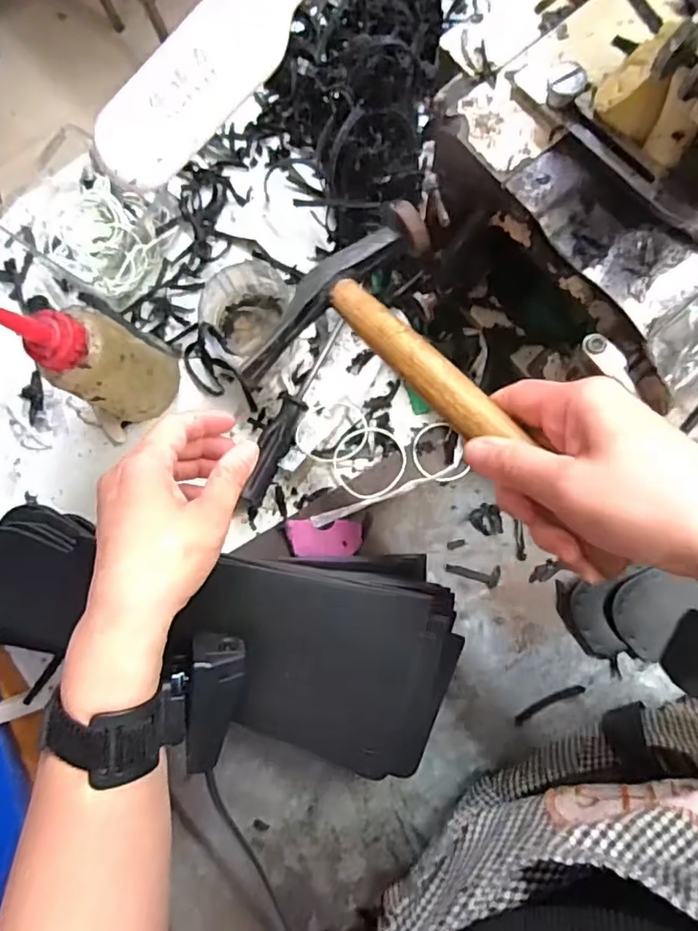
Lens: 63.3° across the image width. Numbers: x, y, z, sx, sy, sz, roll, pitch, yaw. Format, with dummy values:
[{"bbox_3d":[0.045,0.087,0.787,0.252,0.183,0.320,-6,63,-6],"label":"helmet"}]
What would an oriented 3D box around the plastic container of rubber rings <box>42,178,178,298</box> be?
[{"bbox_3d":[-0.199,-0.187,0.449,0.095,0.034,0.078,33,85,7],"label":"plastic container of rubber rings"}]

